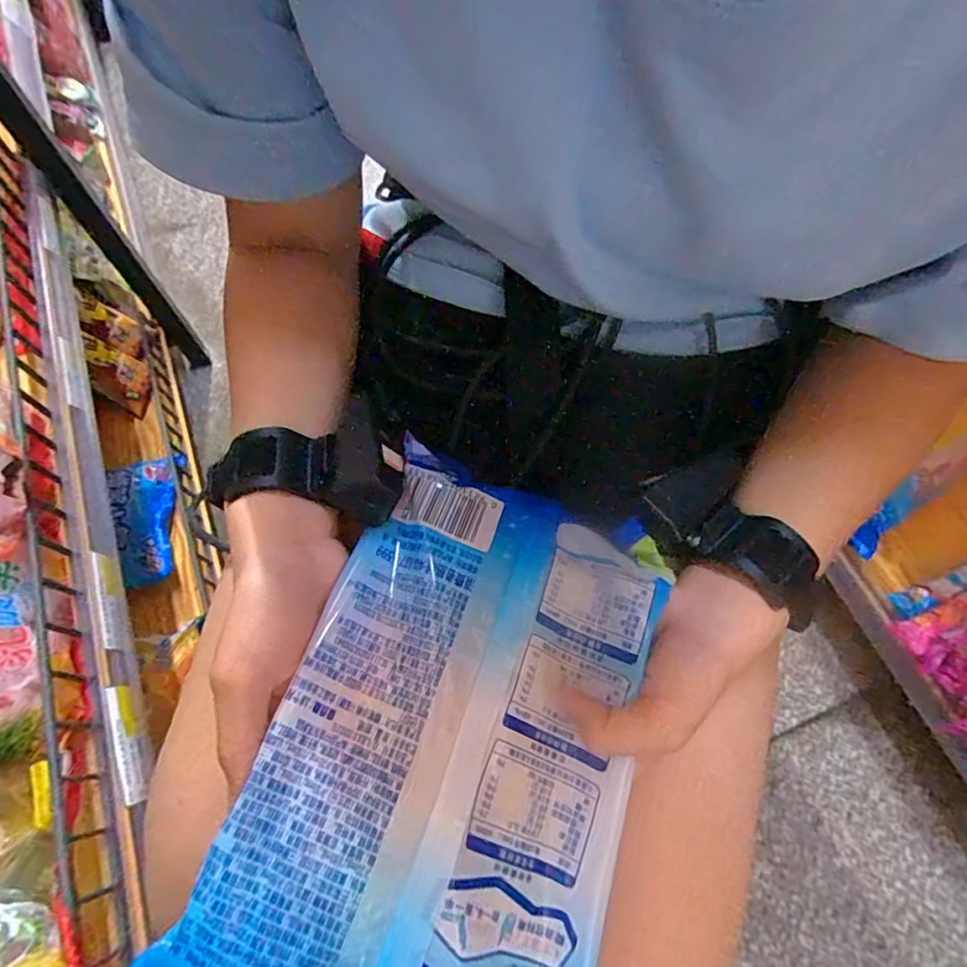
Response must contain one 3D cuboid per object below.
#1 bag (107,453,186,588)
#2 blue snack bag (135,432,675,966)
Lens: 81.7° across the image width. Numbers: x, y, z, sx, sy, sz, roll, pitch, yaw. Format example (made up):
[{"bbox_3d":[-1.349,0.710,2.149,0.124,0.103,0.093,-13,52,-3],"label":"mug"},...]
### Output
[{"bbox_3d":[-0.425,0.040,0.695,0.066,0.042,0.176,-8,67,-5],"label":"bag"},{"bbox_3d":[-0.010,0.115,0.239,0.154,0.031,0.252,20,68,6],"label":"blue snack bag"}]

